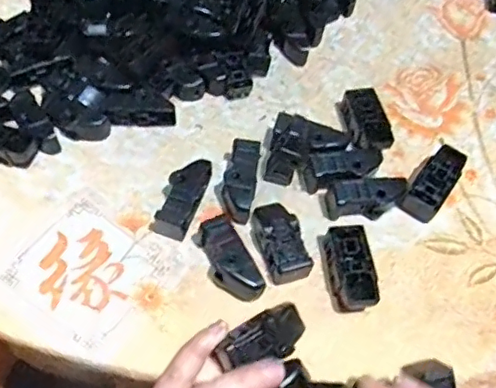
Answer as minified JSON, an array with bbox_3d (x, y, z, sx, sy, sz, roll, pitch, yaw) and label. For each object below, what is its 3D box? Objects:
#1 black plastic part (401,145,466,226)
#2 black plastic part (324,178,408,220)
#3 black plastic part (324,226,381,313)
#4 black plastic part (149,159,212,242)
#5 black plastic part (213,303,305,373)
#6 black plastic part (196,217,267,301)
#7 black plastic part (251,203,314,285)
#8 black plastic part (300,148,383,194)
[{"bbox_3d":[0.119,-0.006,0.353,0.021,0.018,0.051,33,64,14],"label":"black plastic part"},{"bbox_3d":[0.074,0.004,0.341,0.048,0.025,0.018,-3,61,-5],"label":"black plastic part"},{"bbox_3d":[0.058,0.044,0.321,0.024,0.019,0.047,-5,61,-6],"label":"black plastic part"},{"bbox_3d":[-0.040,0.002,0.335,0.020,0.022,0.050,21,62,9],"label":"black plastic part"},{"bbox_3d":[0.008,0.075,0.286,0.048,0.011,0.024,-19,63,-22],"label":"black plastic part"},{"bbox_3d":[-0.012,0.037,0.316,0.022,0.026,0.051,-30,66,-18],"label":"black plastic part"},{"bbox_3d":[0.018,0.027,0.327,0.026,0.016,0.048,-14,63,-11],"label":"black plastic part"},{"bbox_3d":[0.060,-0.014,0.351,0.051,0.020,0.022,-10,62,-9],"label":"black plastic part"}]

